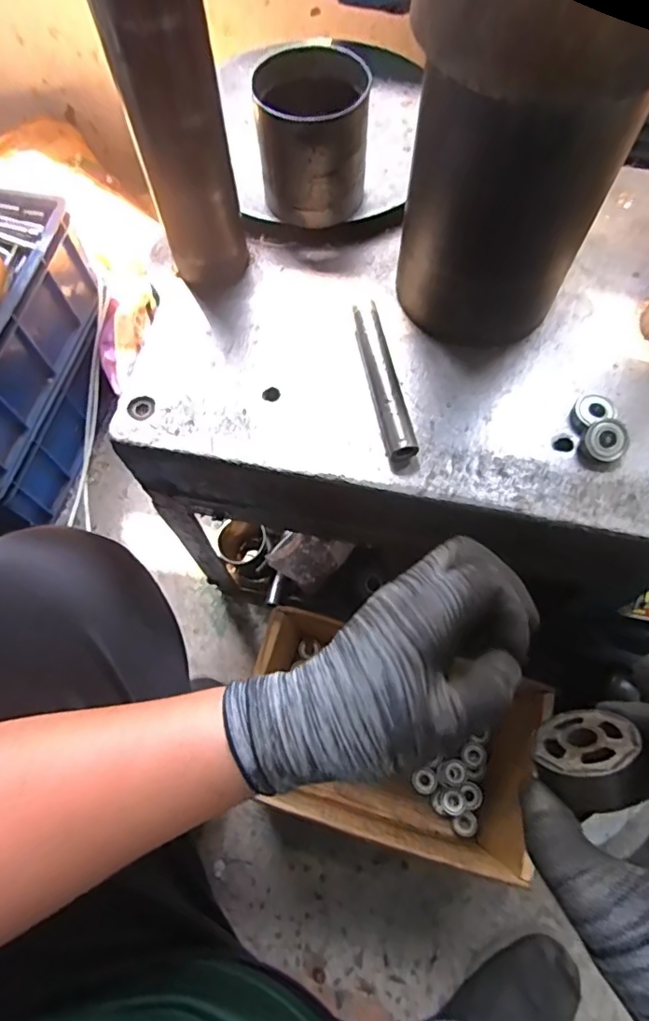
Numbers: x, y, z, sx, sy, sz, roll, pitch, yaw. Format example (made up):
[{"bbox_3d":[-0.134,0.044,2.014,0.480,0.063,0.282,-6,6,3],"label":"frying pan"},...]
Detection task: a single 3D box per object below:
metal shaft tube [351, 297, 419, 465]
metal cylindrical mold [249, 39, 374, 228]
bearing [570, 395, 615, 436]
[{"bbox_3d":[0.045,-0.100,0.420,0.024,0.022,0.132,-10,67,-3],"label":"metal shaft tube"},{"bbox_3d":[-0.009,-0.301,0.444,0.084,0.092,0.083,0,67,1],"label":"metal cylindrical mold"},{"bbox_3d":[0.201,-0.073,0.409,0.030,0.012,0.025,-23,69,-9],"label":"bearing"}]

